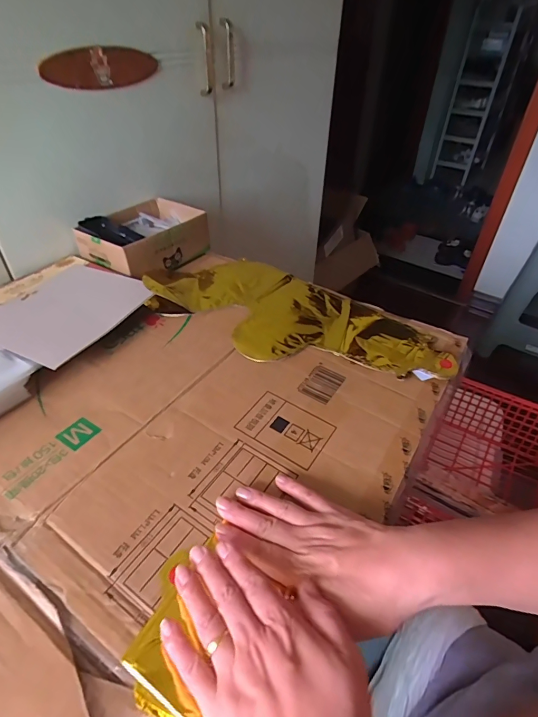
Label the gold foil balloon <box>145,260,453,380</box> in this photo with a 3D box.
[{"bbox_3d":[0.038,-0.062,0.560,0.417,0.013,0.202,22,45,20],"label":"gold foil balloon"}]

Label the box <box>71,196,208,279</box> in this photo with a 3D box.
[{"bbox_3d":[-0.206,-0.204,0.665,0.139,0.062,0.180,26,47,23],"label":"box"}]

